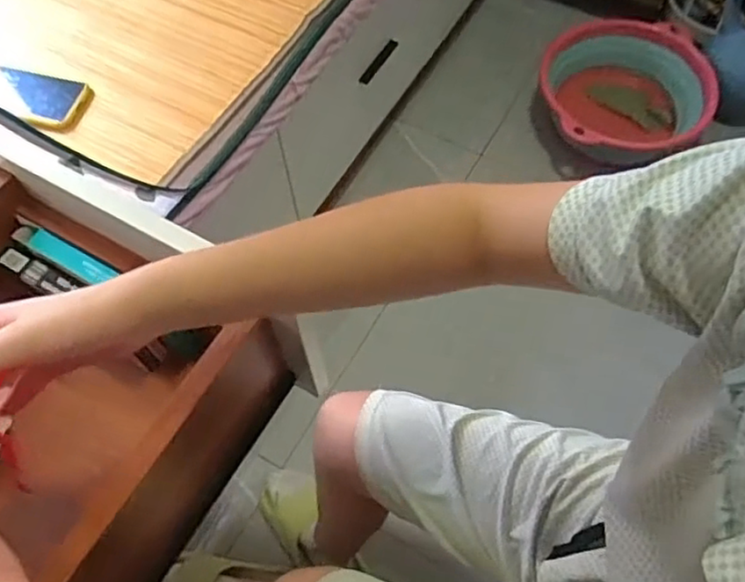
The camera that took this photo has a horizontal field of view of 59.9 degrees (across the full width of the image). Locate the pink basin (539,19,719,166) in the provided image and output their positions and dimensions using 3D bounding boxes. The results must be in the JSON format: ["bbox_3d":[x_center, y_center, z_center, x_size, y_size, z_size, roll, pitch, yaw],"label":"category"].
[{"bbox_3d":[0.549,-0.433,1.434,0.372,0.174,0.346,34,68,17],"label":"pink basin"}]

